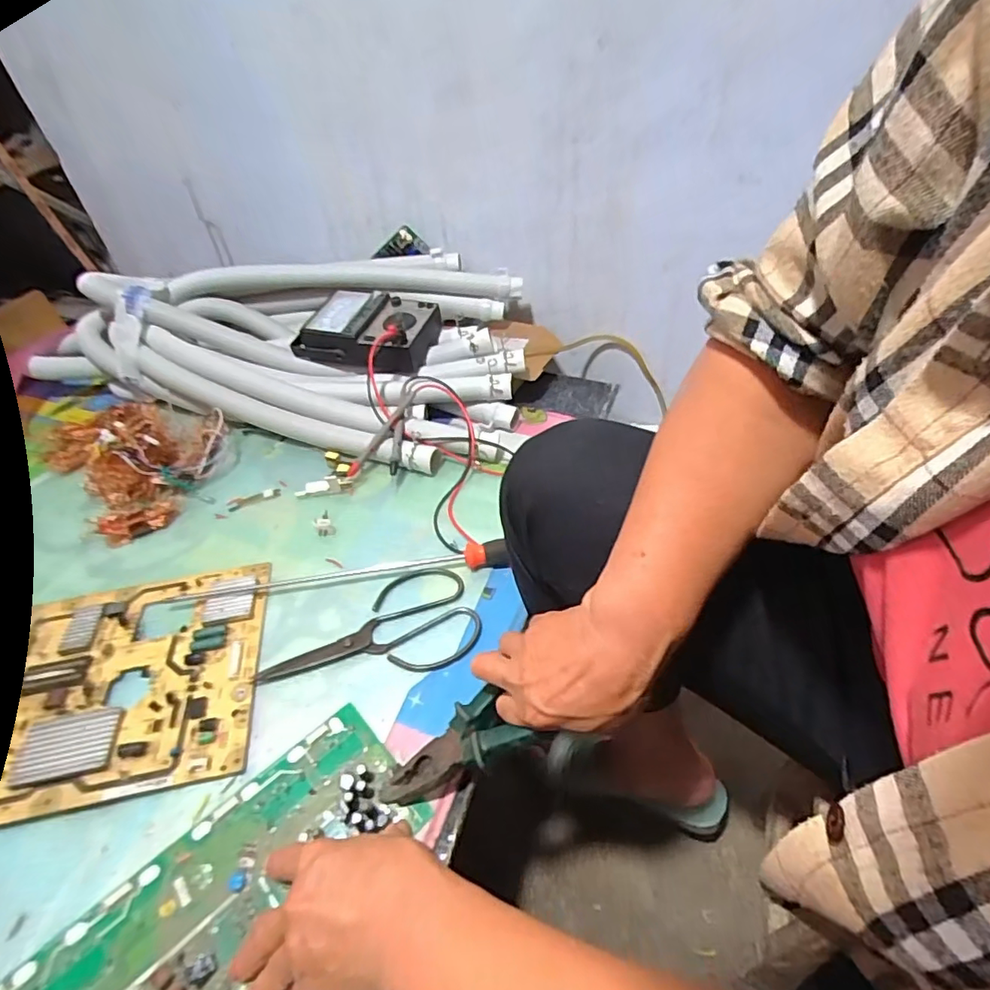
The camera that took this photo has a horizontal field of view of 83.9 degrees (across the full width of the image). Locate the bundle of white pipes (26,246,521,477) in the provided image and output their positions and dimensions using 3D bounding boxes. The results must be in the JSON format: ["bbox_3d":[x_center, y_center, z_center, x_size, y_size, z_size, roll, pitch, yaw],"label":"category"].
[{"bbox_3d":[-0.258,-0.228,0.787,0.629,0.125,0.365,18,49,14],"label":"bundle of white pipes"}]

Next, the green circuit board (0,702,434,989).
[{"bbox_3d":[-0.195,0.271,0.367,0.121,0.024,0.286,33,56,29],"label":"green circuit board"}]

